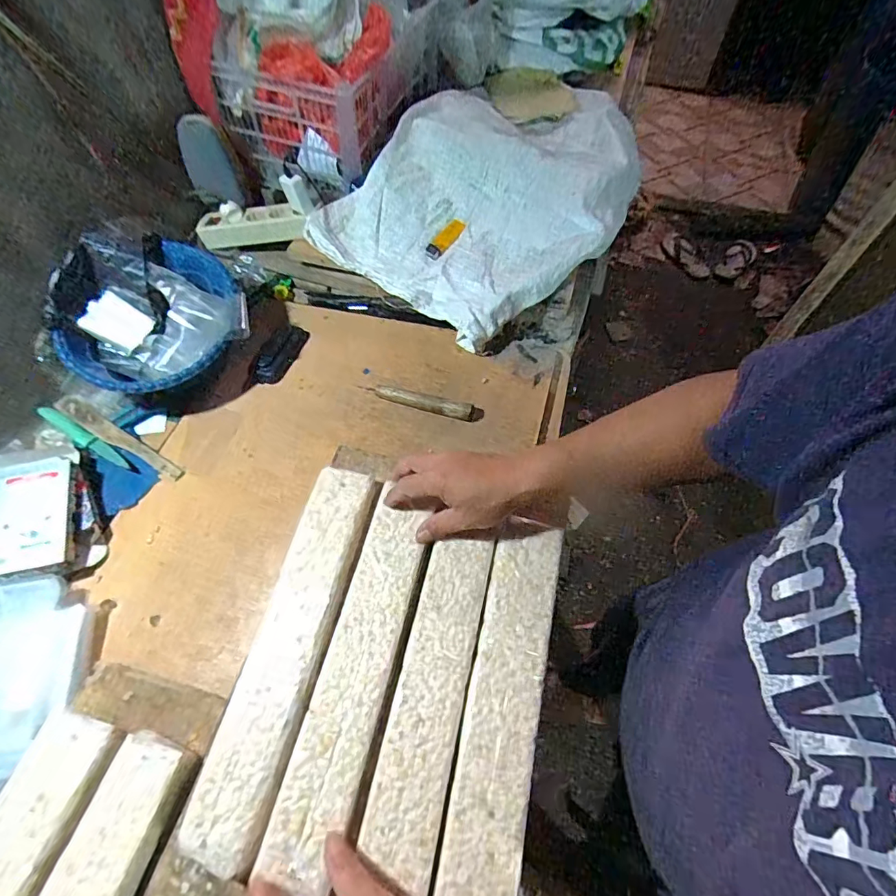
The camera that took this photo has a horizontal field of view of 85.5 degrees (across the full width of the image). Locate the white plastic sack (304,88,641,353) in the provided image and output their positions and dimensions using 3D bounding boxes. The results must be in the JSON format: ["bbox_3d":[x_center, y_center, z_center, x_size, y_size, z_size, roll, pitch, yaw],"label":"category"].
[{"bbox_3d":[0.115,-0.485,0.841,0.395,0.101,0.691,28,64,15],"label":"white plastic sack"}]

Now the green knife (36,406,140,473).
[{"bbox_3d":[-0.499,-0.011,0.669,0.175,0.018,0.020,28,65,15],"label":"green knife"}]

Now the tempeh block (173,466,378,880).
[{"bbox_3d":[-0.157,0.189,0.491,0.073,0.027,0.361,11,61,6],"label":"tempeh block"}]

